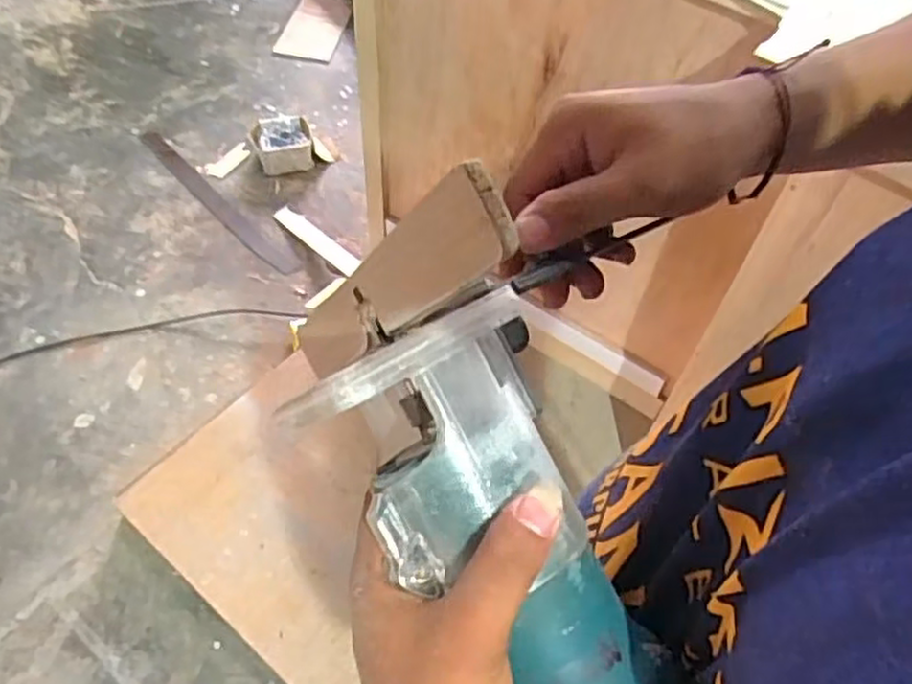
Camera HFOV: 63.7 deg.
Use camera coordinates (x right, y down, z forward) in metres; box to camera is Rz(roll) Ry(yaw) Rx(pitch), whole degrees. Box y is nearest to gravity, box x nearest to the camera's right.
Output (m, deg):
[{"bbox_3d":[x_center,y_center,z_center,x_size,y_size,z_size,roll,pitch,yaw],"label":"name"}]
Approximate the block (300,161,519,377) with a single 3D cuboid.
[{"bbox_3d":[-0.032,-0.015,0.281,0.029,0.189,0.013,46,62,-8],"label":"block"}]

